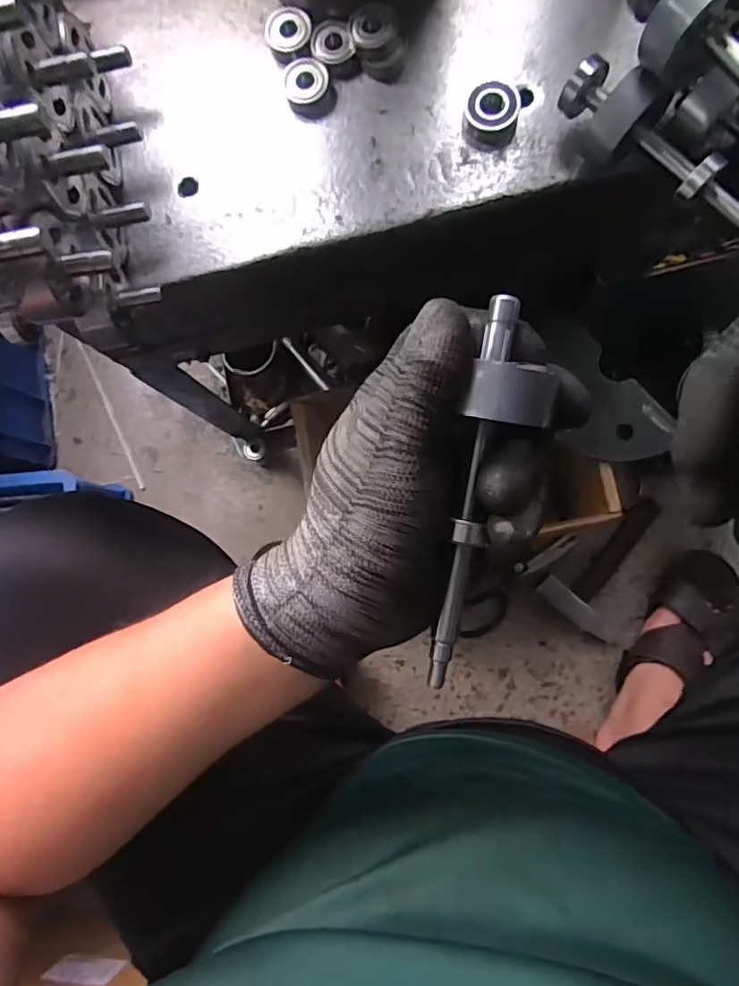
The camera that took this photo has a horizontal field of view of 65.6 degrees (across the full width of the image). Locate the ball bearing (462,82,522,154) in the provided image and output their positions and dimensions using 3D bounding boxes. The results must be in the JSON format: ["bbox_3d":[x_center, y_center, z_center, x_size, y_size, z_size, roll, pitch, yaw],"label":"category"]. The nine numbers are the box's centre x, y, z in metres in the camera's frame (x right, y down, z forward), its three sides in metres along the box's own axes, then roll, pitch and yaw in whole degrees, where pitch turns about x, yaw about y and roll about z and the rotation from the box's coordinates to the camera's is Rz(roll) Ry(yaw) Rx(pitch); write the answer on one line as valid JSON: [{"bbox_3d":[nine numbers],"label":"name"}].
[{"bbox_3d":[0.076,-0.237,0.361,0.033,0.016,0.034,11,86,7],"label":"ball bearing"}]

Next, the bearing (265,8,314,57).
[{"bbox_3d":[-0.054,-0.307,0.379,0.029,0.005,0.030,-1,84,6],"label":"bearing"}]

